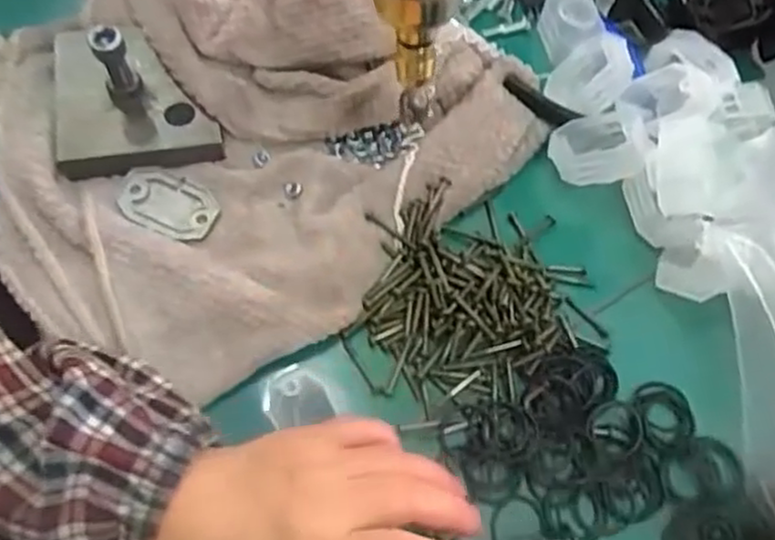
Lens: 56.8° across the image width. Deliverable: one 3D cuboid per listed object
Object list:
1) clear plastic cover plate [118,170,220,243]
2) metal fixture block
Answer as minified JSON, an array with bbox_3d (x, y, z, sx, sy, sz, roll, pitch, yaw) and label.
[{"bbox_3d":[-0.125,-0.037,0.408,0.057,0.005,0.034,18,68,5],"label":"clear plastic cover plate"},{"bbox_3d":[-0.150,-0.111,0.406,0.092,0.052,0.100,-10,68,-7],"label":"metal fixture block"}]

